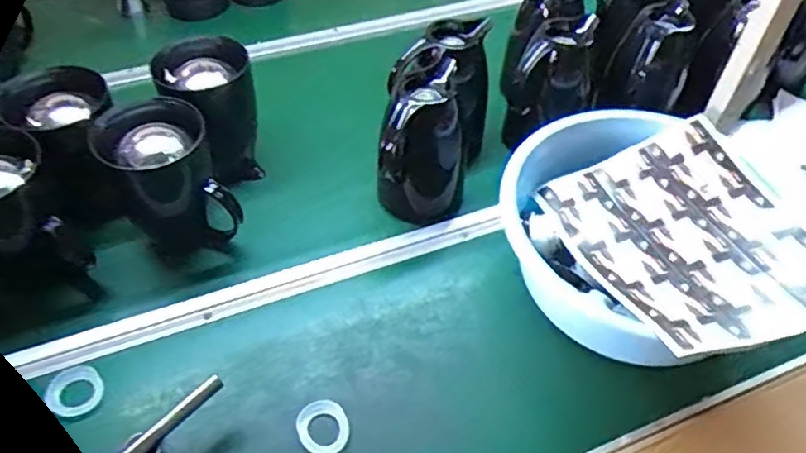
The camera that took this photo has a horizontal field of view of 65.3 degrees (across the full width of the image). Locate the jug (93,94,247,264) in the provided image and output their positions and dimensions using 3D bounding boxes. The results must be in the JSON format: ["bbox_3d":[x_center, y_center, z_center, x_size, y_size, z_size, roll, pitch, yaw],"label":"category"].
[{"bbox_3d":[-0.311,-0.060,0.823,0.131,0.181,0.150,-26,53,-24],"label":"jug"}]

